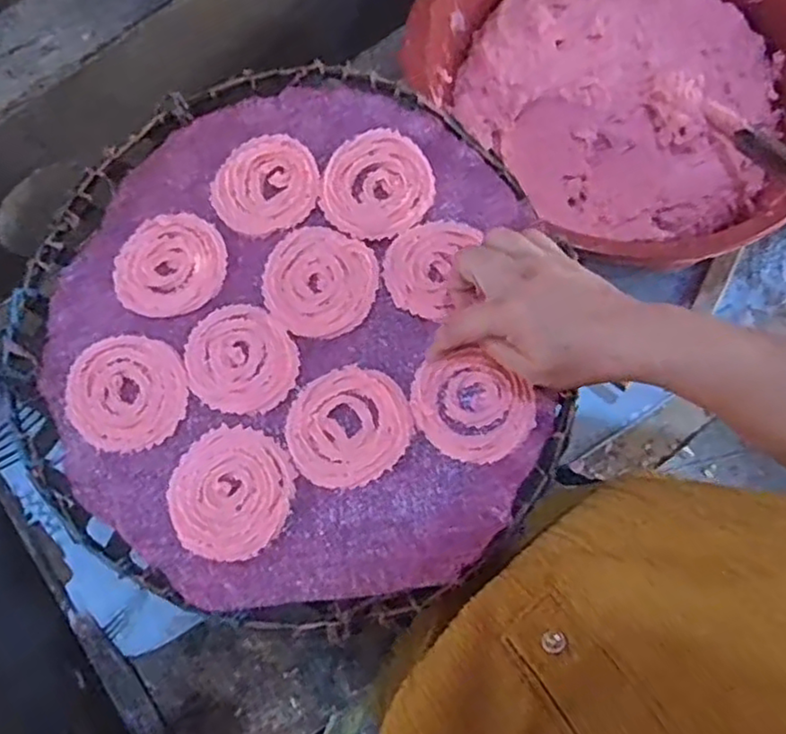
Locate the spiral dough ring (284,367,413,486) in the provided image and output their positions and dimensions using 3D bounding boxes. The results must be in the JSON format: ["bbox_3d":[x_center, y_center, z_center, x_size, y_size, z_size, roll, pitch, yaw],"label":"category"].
[{"bbox_3d":[-0.029,0.038,0.438,0.079,0.010,0.075,-1,78,5],"label":"spiral dough ring"}]

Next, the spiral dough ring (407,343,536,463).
[{"bbox_3d":[0.050,0.024,0.429,0.078,0.009,0.066,35,80,10],"label":"spiral dough ring"}]

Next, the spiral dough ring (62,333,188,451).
[{"bbox_3d":[-0.183,0.017,0.457,0.084,0.004,0.077,-1,78,5],"label":"spiral dough ring"}]

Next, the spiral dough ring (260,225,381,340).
[{"bbox_3d":[-0.051,-0.059,0.463,0.080,0.010,0.074,-1,78,5],"label":"spiral dough ring"}]

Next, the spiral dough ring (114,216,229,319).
[{"bbox_3d":[-0.159,-0.073,0.476,0.080,0.006,0.072,-3,78,5],"label":"spiral dough ring"}]

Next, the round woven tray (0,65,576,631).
[{"bbox_3d":[-0.083,-0.023,0.453,0.346,0.033,0.368,-1,78,5],"label":"round woven tray"}]

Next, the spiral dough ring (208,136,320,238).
[{"bbox_3d":[-0.092,-0.130,0.481,0.075,0.012,0.072,-1,78,5],"label":"spiral dough ring"}]

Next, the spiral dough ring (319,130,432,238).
[{"bbox_3d":[-0.012,-0.128,0.470,0.077,0.006,0.078,-1,78,5],"label":"spiral dough ring"}]

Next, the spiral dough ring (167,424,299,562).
[{"bbox_3d":[-0.106,0.081,0.436,0.082,0.004,0.083,-1,78,5],"label":"spiral dough ring"}]

